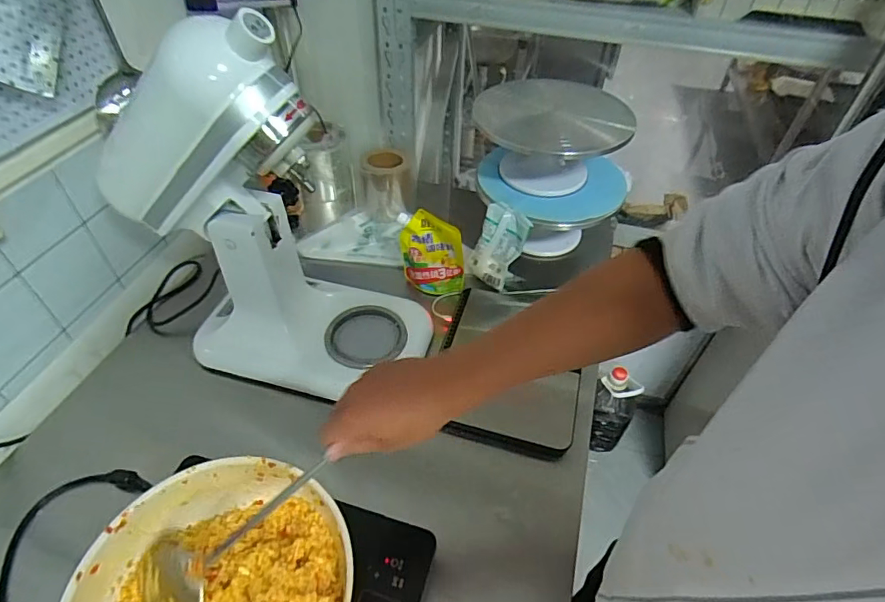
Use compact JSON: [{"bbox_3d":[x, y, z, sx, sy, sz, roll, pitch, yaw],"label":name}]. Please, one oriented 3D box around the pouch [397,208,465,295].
[{"bbox_3d":[-0.021,-0.084,0.887,0.124,0.152,0.036,14,47,11],"label":"pouch"}]

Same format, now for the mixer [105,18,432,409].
[{"bbox_3d":[-0.232,-0.104,0.675,0.409,0.472,0.204,12,47,9],"label":"mixer"}]

